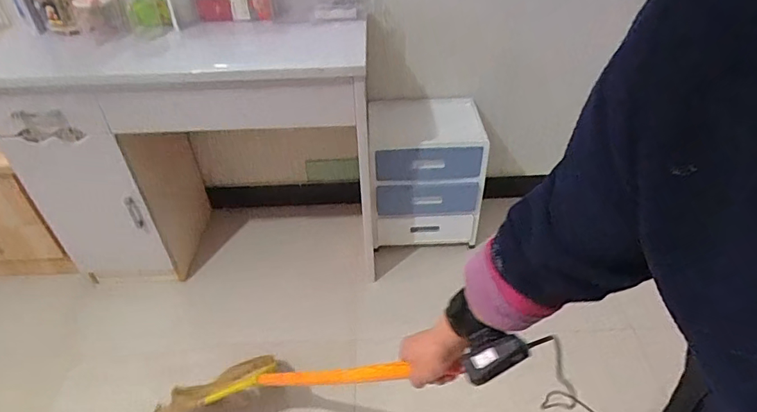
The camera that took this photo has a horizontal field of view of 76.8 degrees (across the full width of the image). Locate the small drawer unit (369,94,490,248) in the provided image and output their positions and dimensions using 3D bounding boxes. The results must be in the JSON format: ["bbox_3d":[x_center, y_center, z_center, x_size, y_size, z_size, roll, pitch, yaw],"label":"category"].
[{"bbox_3d":[0.147,-0.112,1.540,0.346,0.370,0.295,-2,40,0],"label":"small drawer unit"}]

